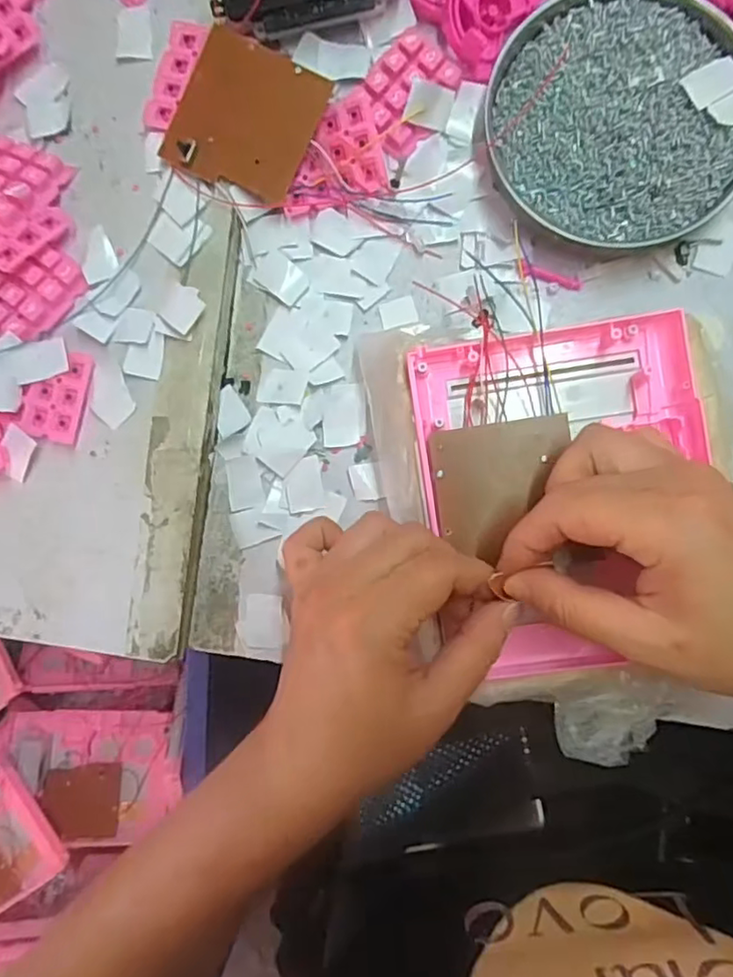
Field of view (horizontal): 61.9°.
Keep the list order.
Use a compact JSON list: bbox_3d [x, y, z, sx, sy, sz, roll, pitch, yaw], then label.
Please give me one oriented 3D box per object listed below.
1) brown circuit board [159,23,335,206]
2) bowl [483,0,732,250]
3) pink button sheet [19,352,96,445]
[{"bbox_3d":[-0.065,-0.197,0.327,0.070,0.006,0.071,25,103,-6],"label":"brown circuit board"},{"bbox_3d":[0.132,-0.194,0.321,0.134,0.022,0.120,34,92,4],"label":"bowl"},{"bbox_3d":[-0.171,-0.052,0.339,0.034,0.008,0.049,15,91,4],"label":"pink button sheet"}]

